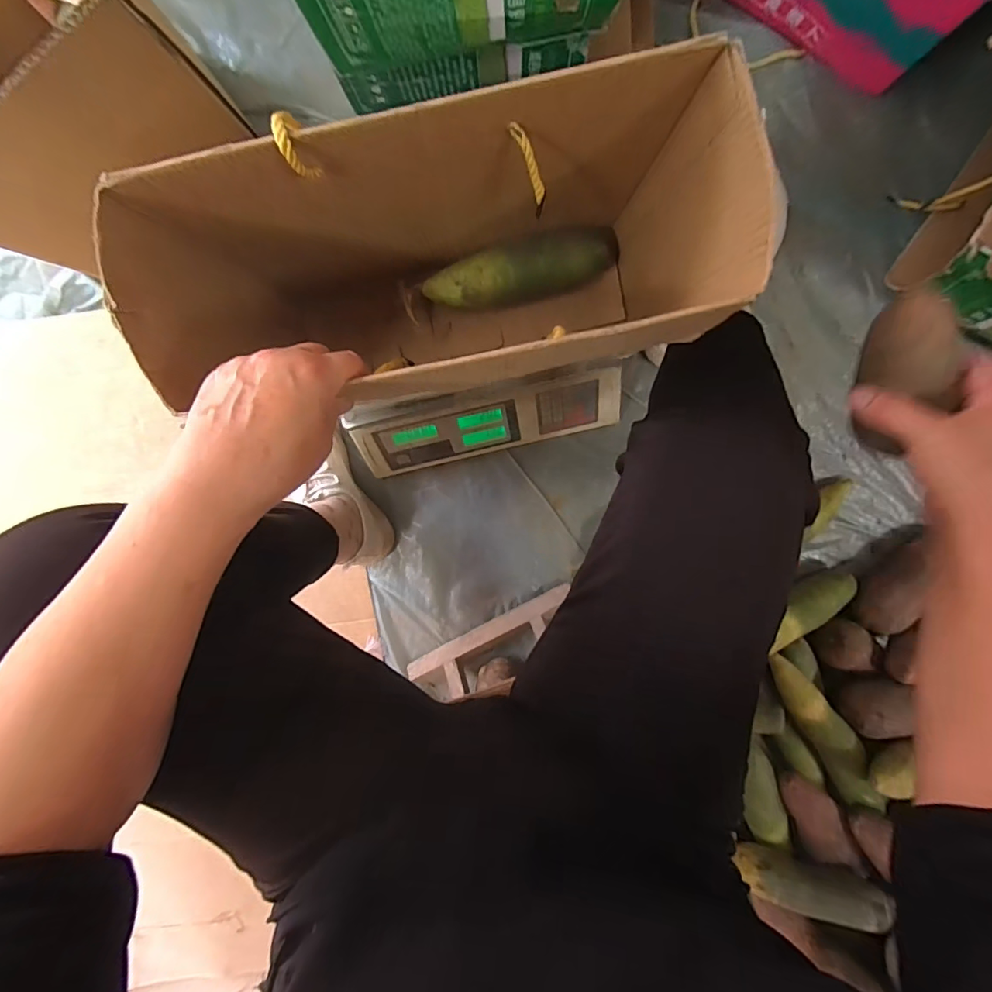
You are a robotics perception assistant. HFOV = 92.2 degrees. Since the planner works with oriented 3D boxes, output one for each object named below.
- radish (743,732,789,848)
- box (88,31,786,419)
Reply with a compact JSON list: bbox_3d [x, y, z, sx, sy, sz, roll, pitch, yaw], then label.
[{"bbox_3d":[0.349,0.393,0.630,0.053,0.053,0.132,-7,87,3],"label":"radish"},{"bbox_3d":[-0.035,-0.167,0.397,0.377,0.269,0.143,-12,99,4],"label":"box"}]

